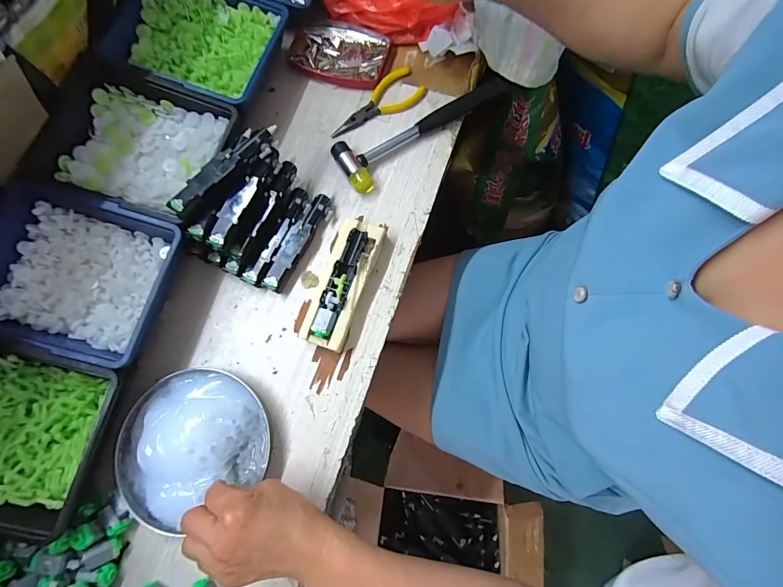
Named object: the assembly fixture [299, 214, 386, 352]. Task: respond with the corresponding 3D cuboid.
[{"bbox_3d":[-0.053,-0.013,0.384,0.052,0.029,0.139,19,77,6],"label":"assembly fixture"}]

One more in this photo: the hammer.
[{"bbox_3d":[0.035,-0.203,0.430,0.225,0.024,0.062,-36,78,-8],"label":"hammer"}]

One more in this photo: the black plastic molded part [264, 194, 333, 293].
[{"bbox_3d":[-0.101,-0.057,0.399,0.027,0.020,0.119,27,78,7],"label":"black plastic molded part"}]

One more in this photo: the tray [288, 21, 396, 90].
[{"bbox_3d":[-0.065,-0.303,0.460,0.128,0.015,0.082,18,77,5],"label":"tray"}]

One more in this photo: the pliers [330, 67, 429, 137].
[{"bbox_3d":[-0.017,-0.228,0.442,0.127,0.009,0.046,-39,79,-8],"label":"pliers"}]

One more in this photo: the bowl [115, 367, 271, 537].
[{"bbox_3d":[-0.196,0.143,0.350,0.142,0.027,0.125,-34,78,-7],"label":"bowl"}]

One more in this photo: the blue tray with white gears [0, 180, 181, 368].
[{"bbox_3d":[-0.304,-0.020,0.350,0.164,0.040,0.149,14,77,4],"label":"blue tray with white gears"}]

